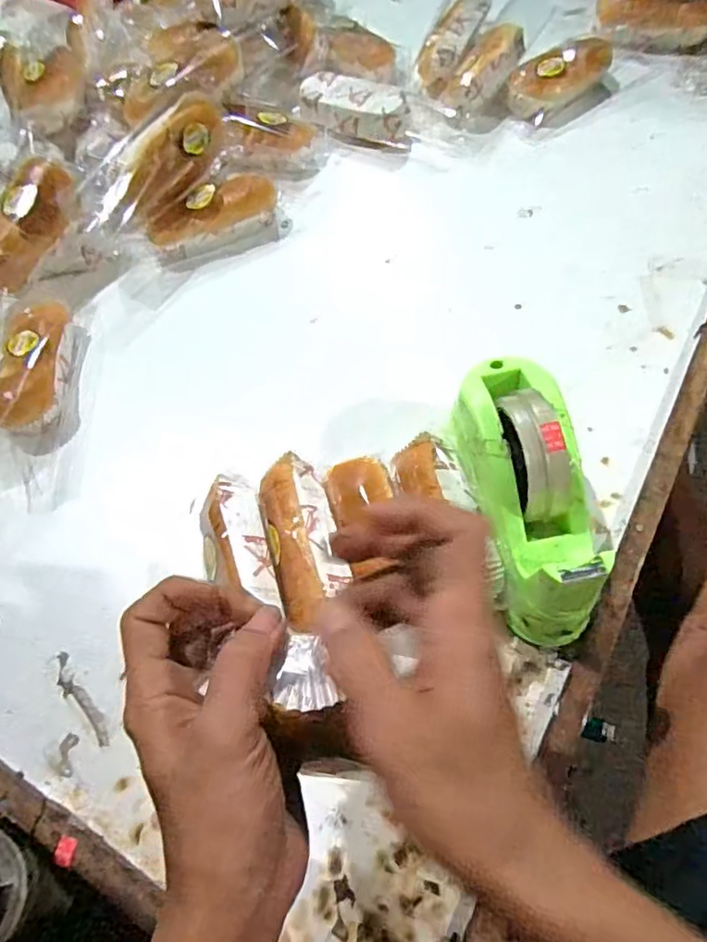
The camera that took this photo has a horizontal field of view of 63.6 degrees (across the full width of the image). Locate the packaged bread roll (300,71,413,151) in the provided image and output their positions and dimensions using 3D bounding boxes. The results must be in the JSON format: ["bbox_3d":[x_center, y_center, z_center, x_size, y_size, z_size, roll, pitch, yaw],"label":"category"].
[{"bbox_3d":[0.001,-0.437,0.694,0.152,0.043,0.071,30,70,16],"label":"packaged bread roll"}]

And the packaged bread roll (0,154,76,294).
[{"bbox_3d":[-0.337,-0.252,0.582,0.050,0.045,0.137,25,84,14],"label":"packaged bread roll"}]

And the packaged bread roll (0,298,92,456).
[{"bbox_3d":[-0.308,-0.102,0.556,0.073,0.045,0.172,-7,64,0],"label":"packaged bread roll"}]

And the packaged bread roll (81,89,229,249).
[{"bbox_3d":[-0.203,-0.315,0.597,0.183,0.068,0.059,-43,68,6],"label":"packaged bread roll"}]

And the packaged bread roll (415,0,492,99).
[{"bbox_3d":[0.127,-0.552,0.741,0.060,0.053,0.175,19,67,12],"label":"packaged bread roll"}]

